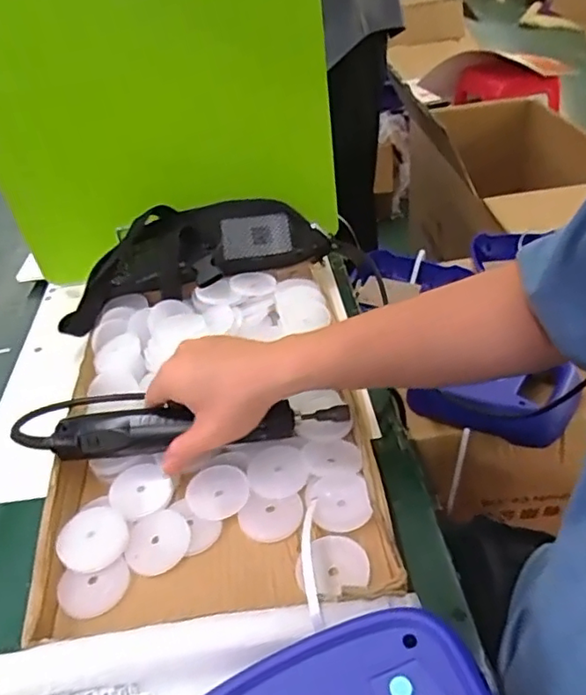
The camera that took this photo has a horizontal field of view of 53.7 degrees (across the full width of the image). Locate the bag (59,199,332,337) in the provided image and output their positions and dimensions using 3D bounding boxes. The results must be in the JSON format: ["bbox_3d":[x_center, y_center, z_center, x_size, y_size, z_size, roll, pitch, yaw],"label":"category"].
[{"bbox_3d":[-0.111,-0.097,0.671,0.304,0.093,0.110,-13,38,-6],"label":"bag"}]

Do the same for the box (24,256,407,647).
[{"bbox_3d":[-0.074,0.057,0.536,0.271,0.055,0.404,-8,38,0],"label":"box"}]

